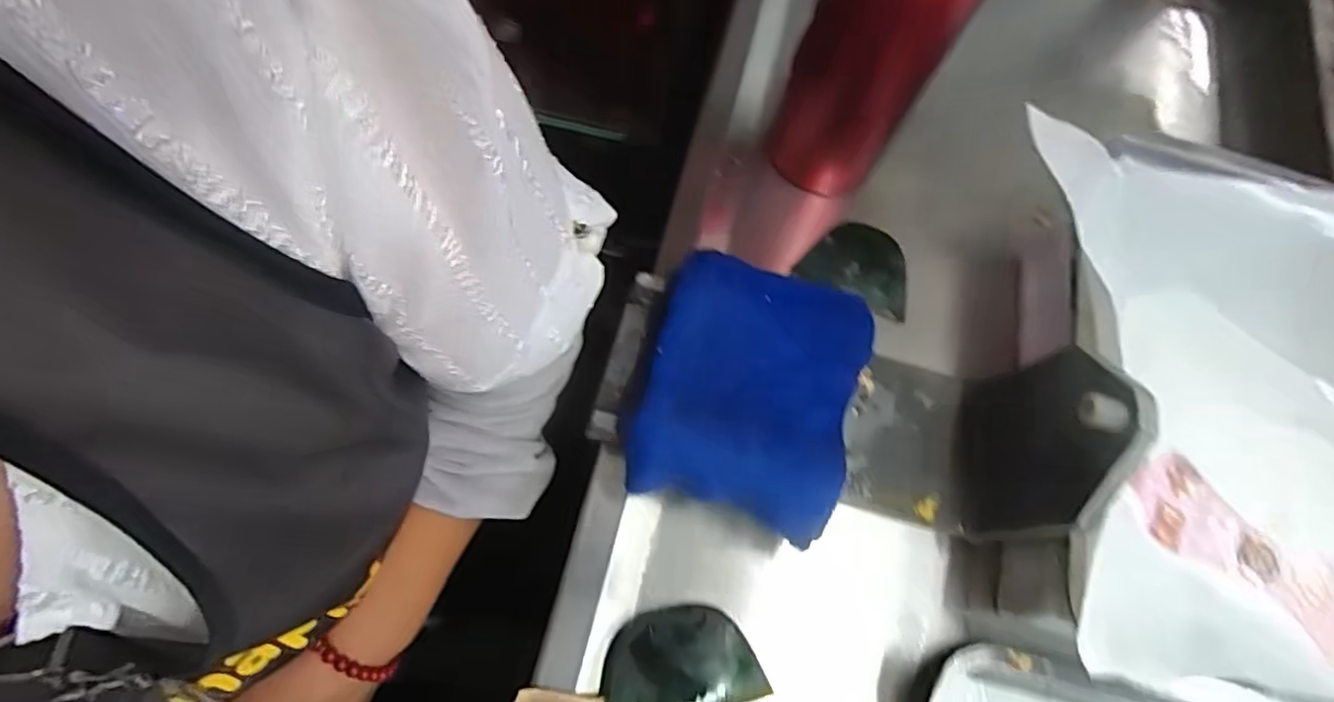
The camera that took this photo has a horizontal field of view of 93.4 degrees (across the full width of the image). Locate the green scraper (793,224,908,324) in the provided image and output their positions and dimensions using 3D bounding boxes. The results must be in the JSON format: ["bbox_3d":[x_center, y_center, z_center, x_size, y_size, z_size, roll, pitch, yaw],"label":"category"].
[{"bbox_3d":[0.137,-0.061,0.441,0.077,0.004,0.052,25,86,5],"label":"green scraper"}]

